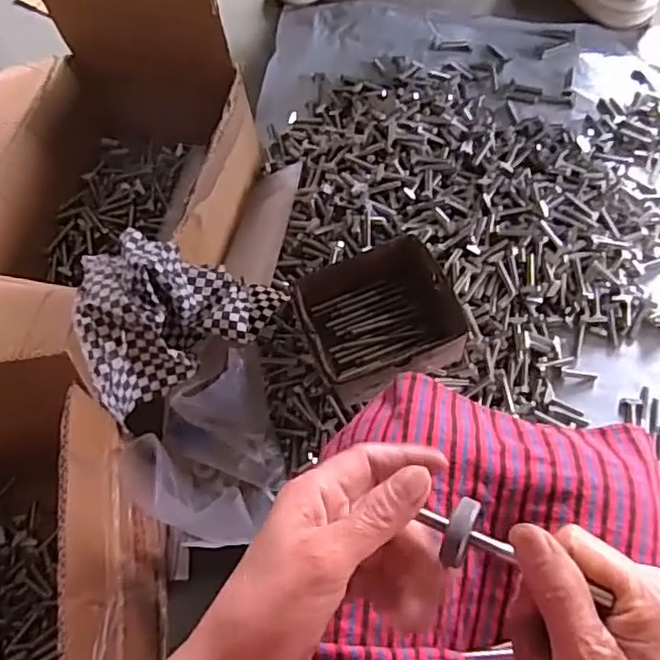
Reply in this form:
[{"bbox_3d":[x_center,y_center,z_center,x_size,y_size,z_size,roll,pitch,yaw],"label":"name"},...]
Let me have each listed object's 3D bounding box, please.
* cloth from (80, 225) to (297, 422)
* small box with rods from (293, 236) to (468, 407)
[{"bbox_3d":[-0.158,-0.030,0.658,0.200,0.103,0.174,-23,67,-7],"label":"cloth"},{"bbox_3d":[0.048,-0.008,0.674,0.147,0.101,0.132,-22,67,-7],"label":"small box with rods"}]

